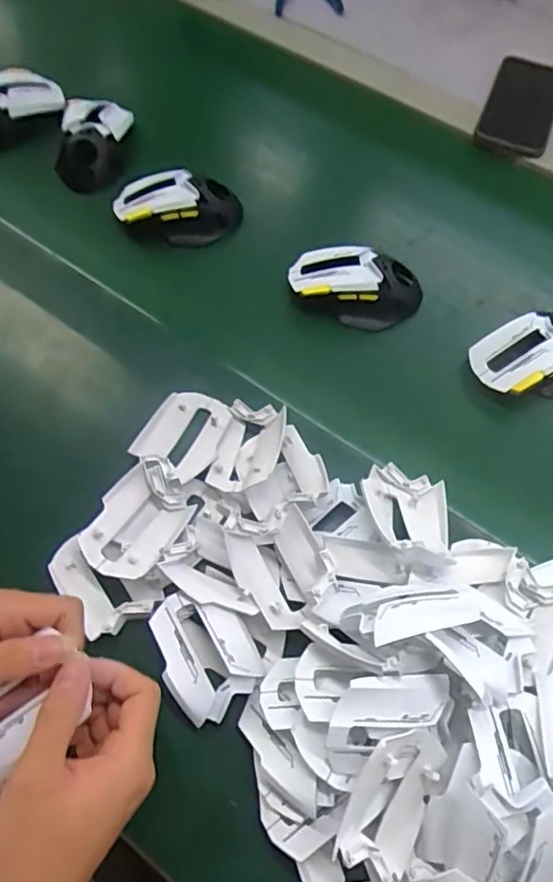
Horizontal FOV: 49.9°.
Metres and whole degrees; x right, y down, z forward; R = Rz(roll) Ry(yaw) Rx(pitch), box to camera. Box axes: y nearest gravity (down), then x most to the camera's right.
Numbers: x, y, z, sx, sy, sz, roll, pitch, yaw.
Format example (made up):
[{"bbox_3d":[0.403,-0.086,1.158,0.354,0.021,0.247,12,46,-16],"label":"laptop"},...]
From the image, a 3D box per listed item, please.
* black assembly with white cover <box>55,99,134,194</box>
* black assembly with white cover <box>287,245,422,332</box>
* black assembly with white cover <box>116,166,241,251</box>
[{"bbox_3d":[-0.188,-0.301,0.608,0.072,0.055,0.079,1,62,-2],"label":"black assembly with white cover"},{"bbox_3d":[0.071,-0.140,0.542,0.117,0.048,0.060,14,63,5],"label":"black assembly with white cover"},{"bbox_3d":[-0.095,-0.223,0.578,0.121,0.050,0.061,-2,62,-3],"label":"black assembly with white cover"}]

